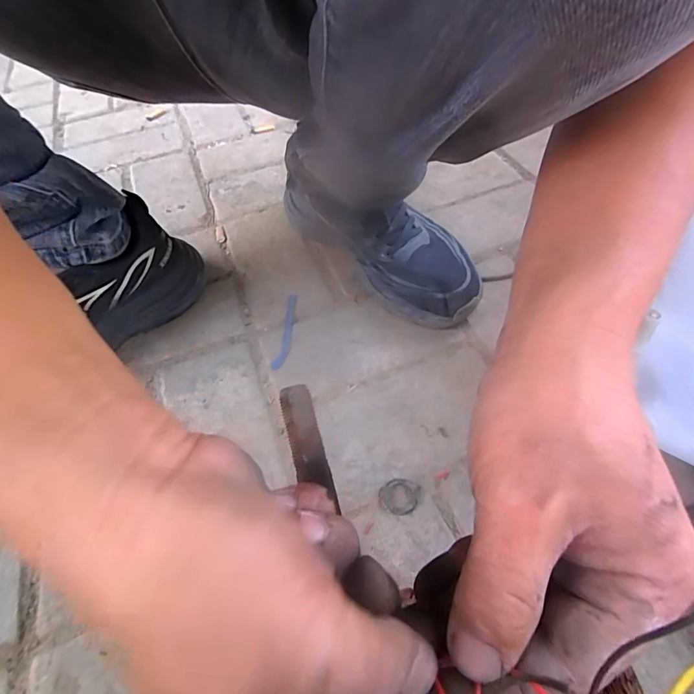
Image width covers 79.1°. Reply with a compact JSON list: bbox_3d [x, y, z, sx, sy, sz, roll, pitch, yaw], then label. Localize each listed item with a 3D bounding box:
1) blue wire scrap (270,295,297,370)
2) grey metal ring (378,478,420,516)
[{"bbox_3d":[-0.061,-0.018,0.425,0.014,0.004,0.095,4,54,7],"label":"blue wire scrap"},{"bbox_3d":[0.039,0.113,0.319,0.029,0.004,0.027,-2,54,3],"label":"grey metal ring"}]

